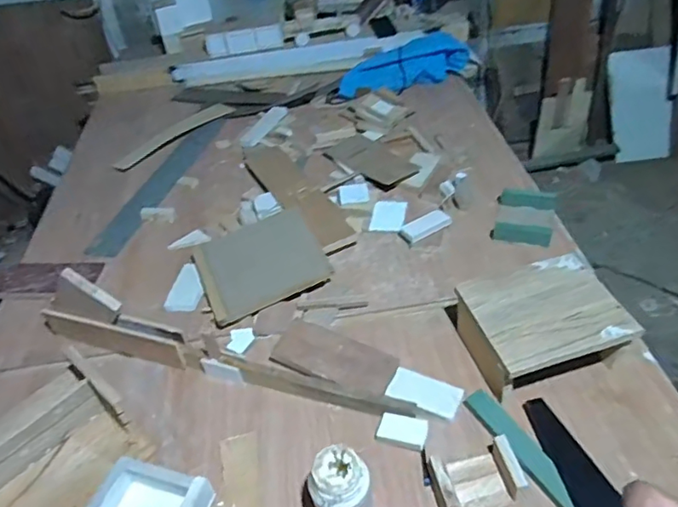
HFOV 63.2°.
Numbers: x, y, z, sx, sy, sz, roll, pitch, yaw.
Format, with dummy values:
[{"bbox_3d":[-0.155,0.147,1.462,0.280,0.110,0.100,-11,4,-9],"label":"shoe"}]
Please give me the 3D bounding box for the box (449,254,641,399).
[{"bbox_3d":[0.331,0.116,0.908,0.224,0.095,0.197,-13,42,-8],"label":"box"}]

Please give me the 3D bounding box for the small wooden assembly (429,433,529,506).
[{"bbox_3d":[0.193,0.313,0.772,0.121,0.036,0.078,-14,42,-9],"label":"small wooden assembly"}]

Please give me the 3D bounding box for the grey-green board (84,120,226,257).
[{"bbox_3d":[-0.471,-0.201,1.487,0.106,0.015,0.591,8,43,15],"label":"grey-green board"}]

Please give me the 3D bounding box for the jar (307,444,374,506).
[{"bbox_3d":[0.005,0.314,0.724,0.075,0.119,0.070,-3,42,3],"label":"jar"}]

